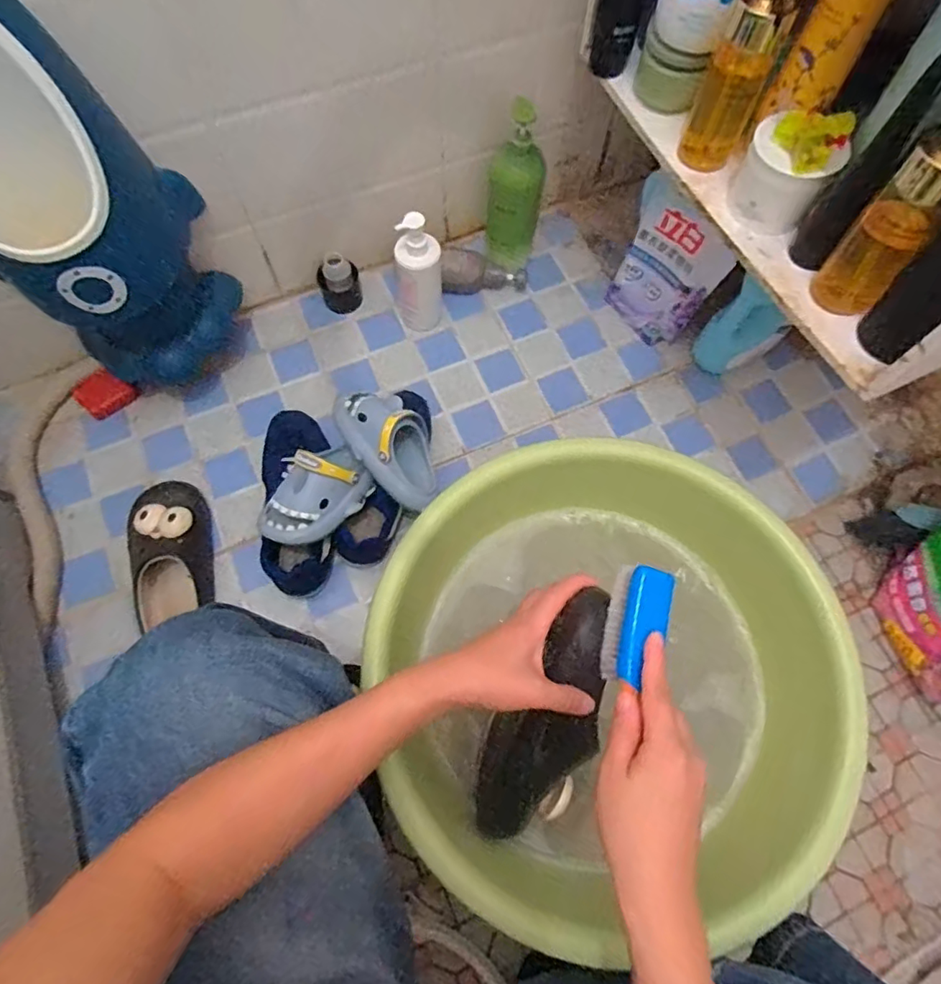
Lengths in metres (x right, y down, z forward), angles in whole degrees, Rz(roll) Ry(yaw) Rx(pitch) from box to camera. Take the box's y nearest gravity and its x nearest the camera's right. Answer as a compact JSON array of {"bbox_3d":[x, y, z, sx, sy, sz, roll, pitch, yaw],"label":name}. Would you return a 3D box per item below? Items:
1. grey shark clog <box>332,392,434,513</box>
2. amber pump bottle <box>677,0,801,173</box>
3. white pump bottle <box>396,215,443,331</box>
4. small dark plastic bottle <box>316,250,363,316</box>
[{"bbox_3d":[-0.106,-0.067,0.746,0.099,0.078,0.175,-32,85,-8],"label":"grey shark clog"},{"bbox_3d":[0.273,-0.430,0.559,0.059,0.184,0.062,25,70,9],"label":"amber pump bottle"},{"bbox_3d":[-0.079,-0.326,0.833,0.068,0.199,0.072,-8,69,-3],"label":"white pump bottle"},{"bbox_3d":[-0.214,-0.337,0.900,0.065,0.076,0.053,-3,68,-1],"label":"small dark plastic bottle"}]

